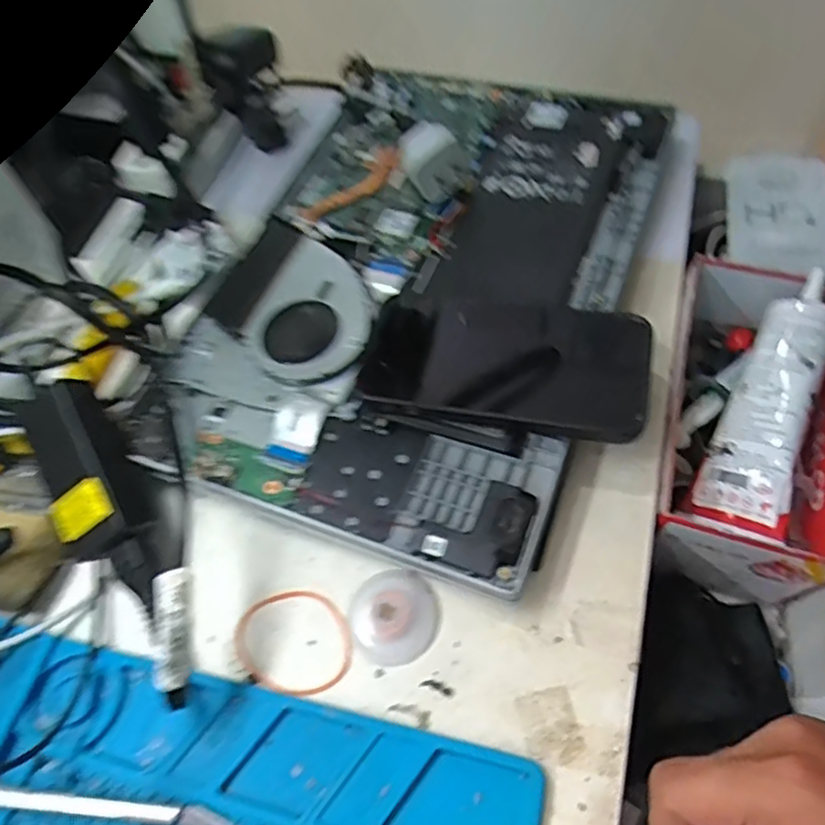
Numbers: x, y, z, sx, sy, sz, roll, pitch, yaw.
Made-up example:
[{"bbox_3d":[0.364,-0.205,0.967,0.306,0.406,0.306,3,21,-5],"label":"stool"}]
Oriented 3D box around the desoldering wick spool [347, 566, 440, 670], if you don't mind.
[{"bbox_3d":[-0.009,0.098,0.326,0.042,0.010,0.044,-4,57,6],"label":"desoldering wick spool"}]

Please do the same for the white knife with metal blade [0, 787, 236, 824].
[{"bbox_3d":[-0.144,0.171,0.293,0.137,0.008,0.007,1,58,9],"label":"white knife with metal blade"}]

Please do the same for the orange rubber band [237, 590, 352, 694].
[{"bbox_3d":[-0.057,0.112,0.330,0.060,0.004,0.049,33,68,26],"label":"orange rubber band"}]

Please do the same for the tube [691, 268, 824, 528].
[{"bbox_3d":[0.197,-0.013,0.367,0.039,0.028,0.144,22,81,15],"label":"tube"}]

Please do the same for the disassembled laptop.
[{"bbox_3d":[0.007,-0.101,0.417,0.235,0.026,0.367,15,61,17],"label":"disassembled laptop"}]

